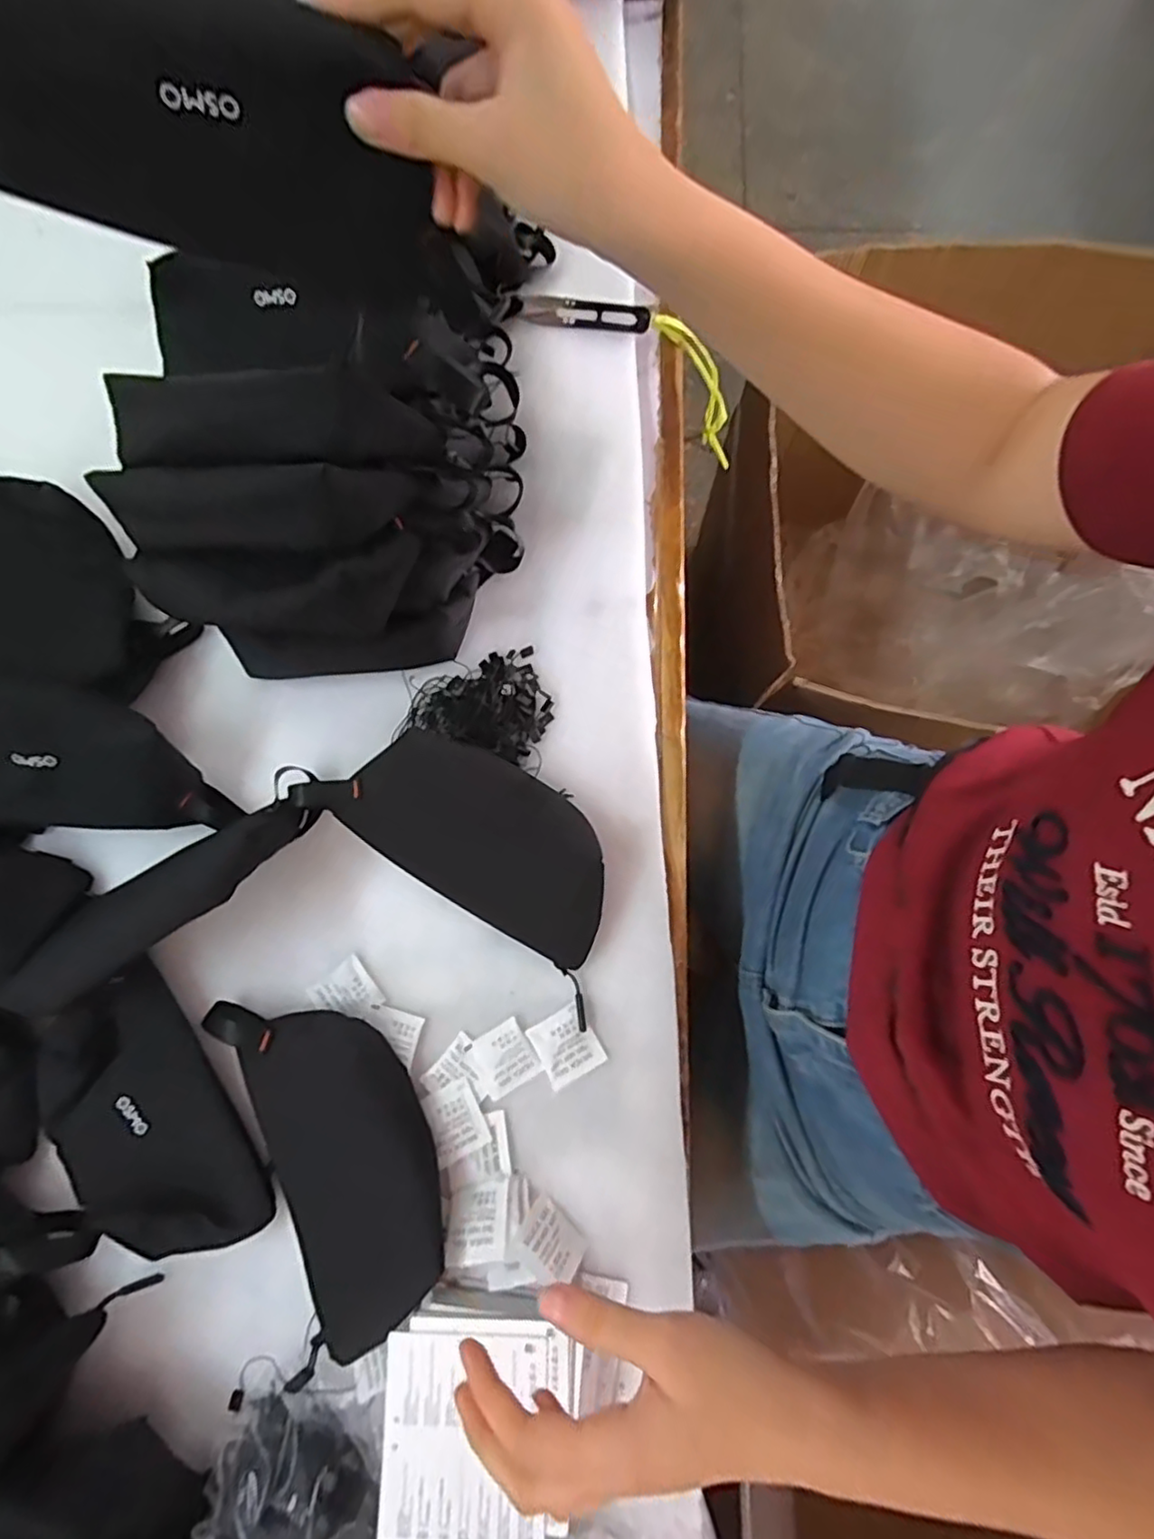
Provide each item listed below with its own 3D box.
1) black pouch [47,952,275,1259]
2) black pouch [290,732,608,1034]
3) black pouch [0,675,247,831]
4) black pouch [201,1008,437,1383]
[{"bbox_3d":[-0.277,0.230,0.411,0.094,0.027,0.179,-38,80,-6],"label":"black pouch"},{"bbox_3d":[-0.066,0.042,0.430,0.207,0.034,0.100,33,82,8],"label":"black pouch"},{"bbox_3d":[-0.338,-0.005,0.416,0.214,0.060,0.088,13,78,-20],"label":"black pouch"},{"bbox_3d":[-0.151,0.232,0.391,0.105,0.040,0.213,-25,79,-3],"label":"black pouch"}]

